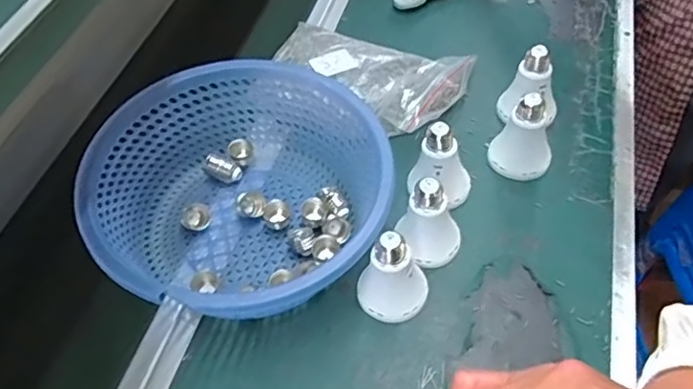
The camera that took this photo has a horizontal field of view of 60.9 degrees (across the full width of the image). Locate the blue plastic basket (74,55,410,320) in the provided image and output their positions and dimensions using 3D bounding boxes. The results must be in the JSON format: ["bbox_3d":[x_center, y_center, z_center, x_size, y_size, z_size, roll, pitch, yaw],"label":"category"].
[{"bbox_3d":[-0.094,0.005,0.567,0.264,0.117,0.257,-2,52,3],"label":"blue plastic basket"}]

